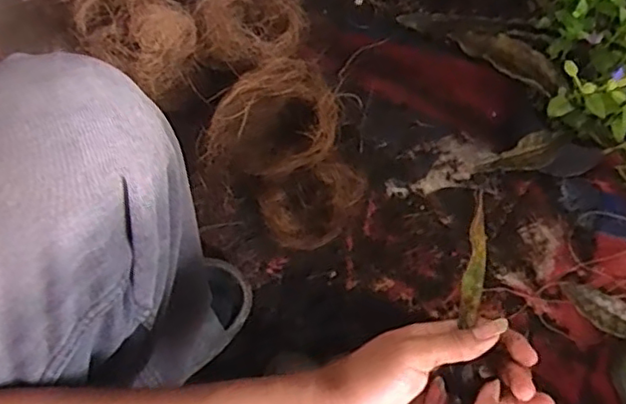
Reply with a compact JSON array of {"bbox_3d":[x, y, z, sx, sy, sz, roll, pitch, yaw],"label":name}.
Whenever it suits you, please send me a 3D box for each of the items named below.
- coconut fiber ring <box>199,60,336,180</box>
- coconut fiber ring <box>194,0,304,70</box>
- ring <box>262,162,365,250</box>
[{"bbox_3d":[-0.045,-0.080,0.618,0.143,0.109,0.060,-19,33,-13],"label":"coconut fiber ring"},{"bbox_3d":[-0.068,-0.185,0.658,0.099,0.045,0.101,0,74,-1],"label":"coconut fiber ring"},{"bbox_3d":[-0.001,-0.005,0.688,0.111,0.102,0.045,-21,32,-4],"label":"ring"}]

